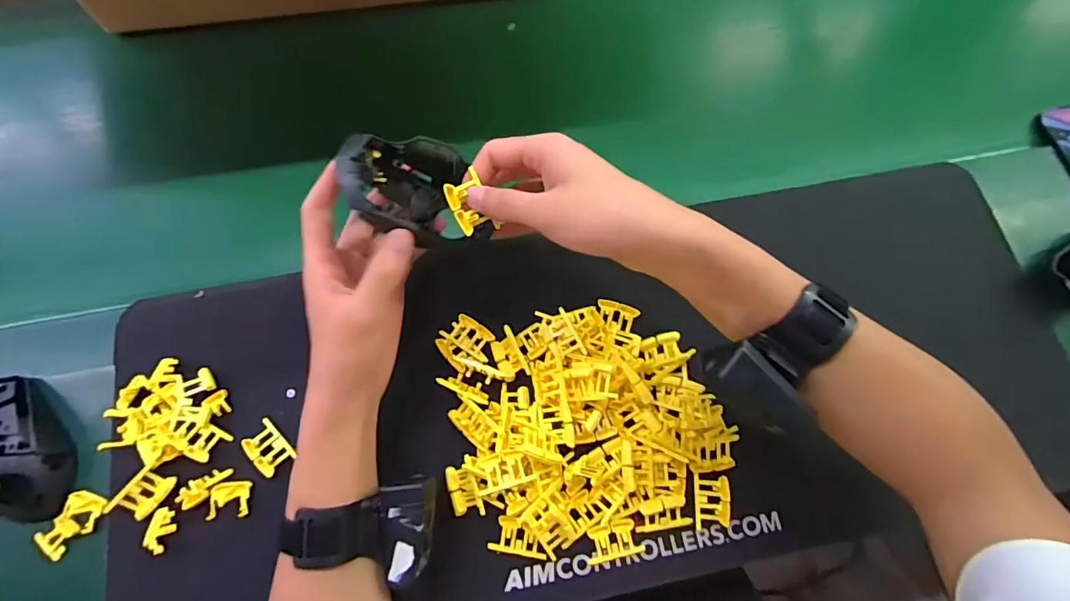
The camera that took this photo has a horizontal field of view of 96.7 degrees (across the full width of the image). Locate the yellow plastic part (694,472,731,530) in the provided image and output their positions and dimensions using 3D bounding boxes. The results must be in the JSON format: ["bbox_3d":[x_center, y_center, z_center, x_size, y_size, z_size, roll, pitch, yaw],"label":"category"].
[{"bbox_3d":[0.138,0.155,0.367,0.025,0.007,0.039,2,71,-1],"label":"yellow plastic part"}]

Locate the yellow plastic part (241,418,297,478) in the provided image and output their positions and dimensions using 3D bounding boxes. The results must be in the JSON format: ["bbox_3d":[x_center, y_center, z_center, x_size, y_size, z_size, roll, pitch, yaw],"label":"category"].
[{"bbox_3d":[-0.211,0.117,0.375,0.037,0.011,0.027,43,75,12],"label":"yellow plastic part"}]

